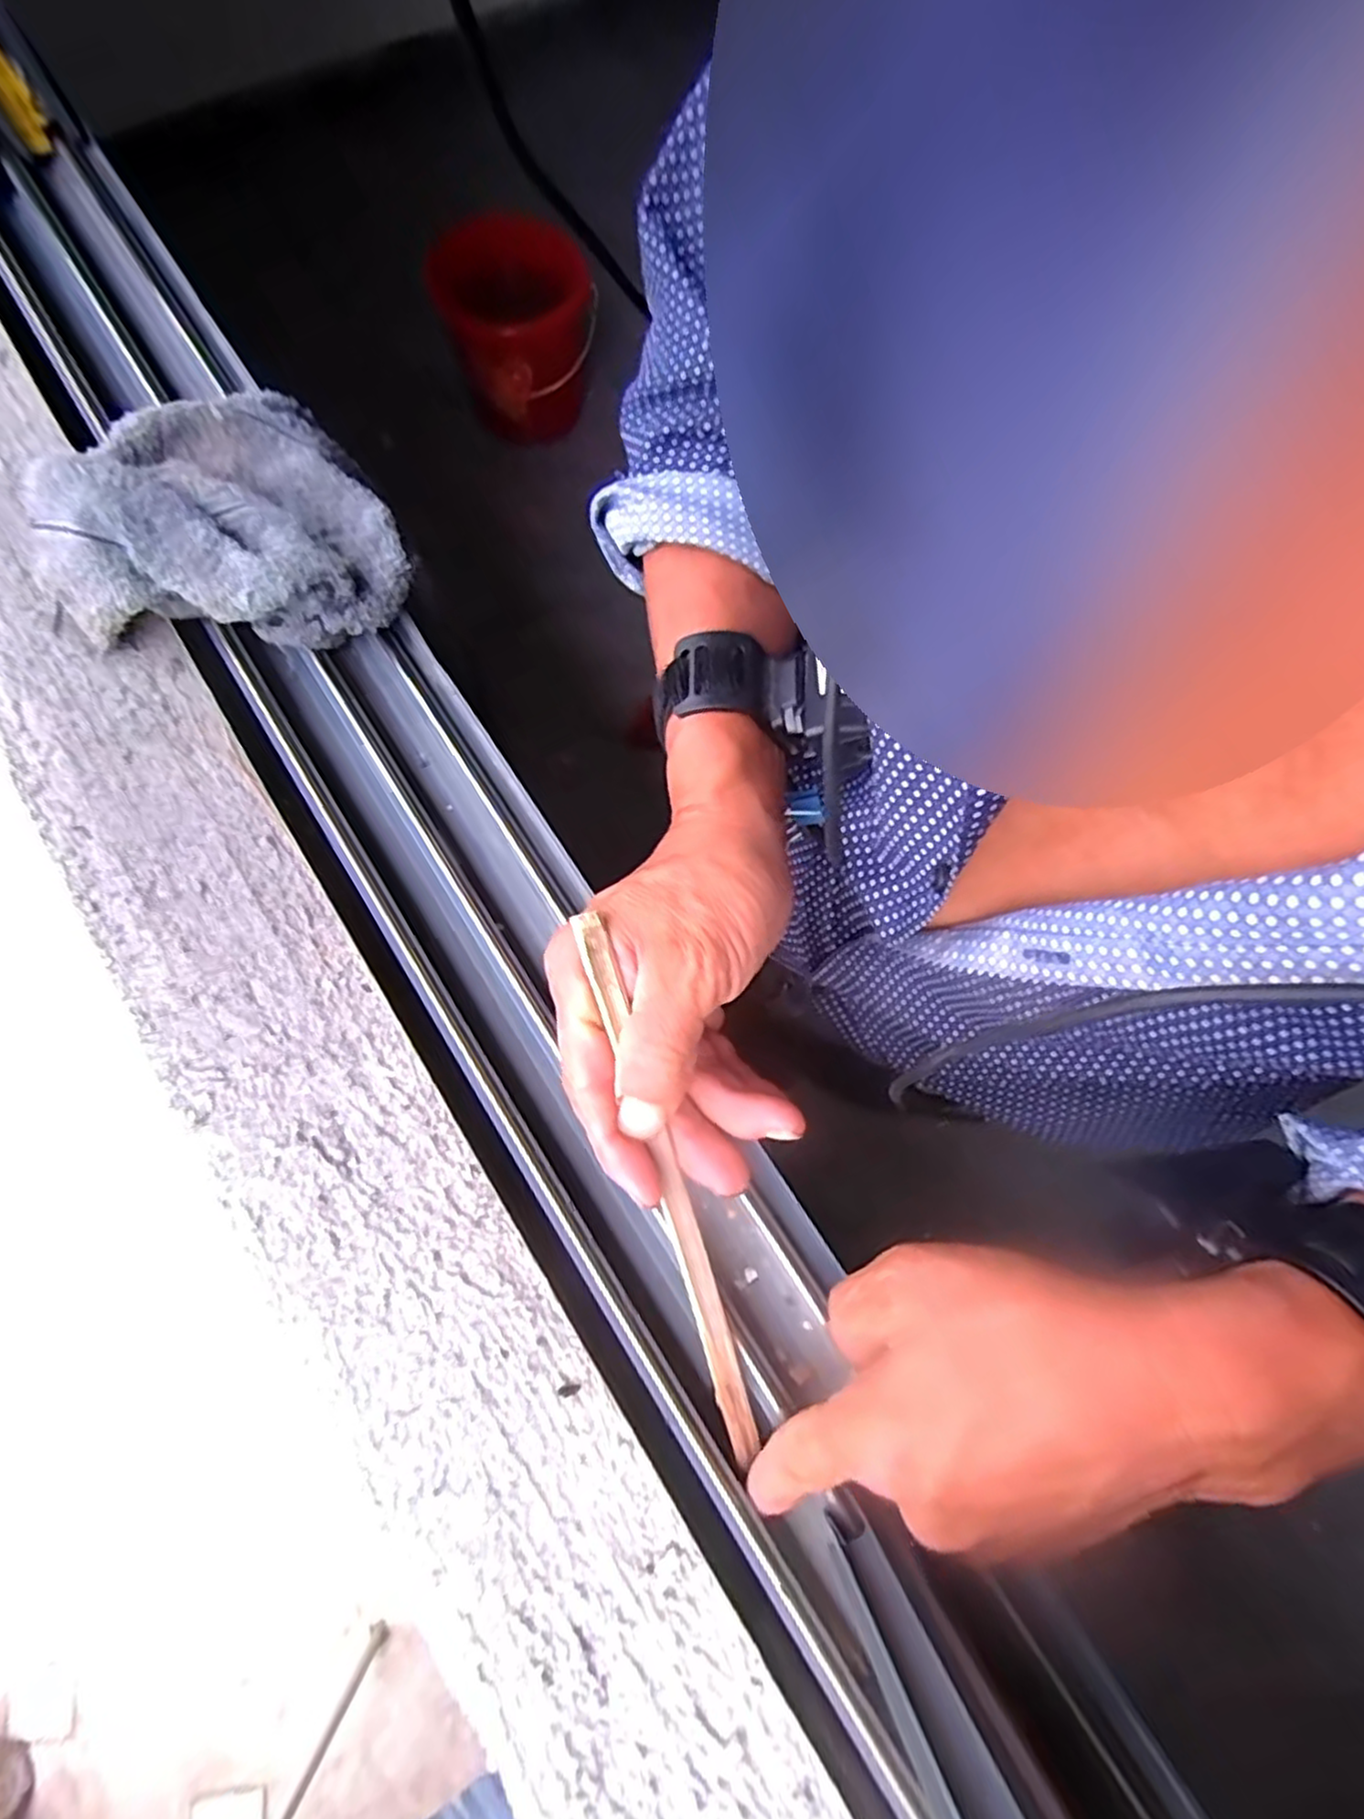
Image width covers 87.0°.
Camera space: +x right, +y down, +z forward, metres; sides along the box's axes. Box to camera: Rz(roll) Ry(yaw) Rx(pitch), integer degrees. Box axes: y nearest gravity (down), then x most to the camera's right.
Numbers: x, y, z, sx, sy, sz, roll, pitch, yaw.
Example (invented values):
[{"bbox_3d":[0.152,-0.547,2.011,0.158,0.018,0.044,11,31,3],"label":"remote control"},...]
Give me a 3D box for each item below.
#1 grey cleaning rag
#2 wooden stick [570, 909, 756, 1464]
[{"bbox_3d":[-0.224,-0.176,0.347,0.157,0.064,0.156,-33,78,-10],"label":"grey cleaning rag"},{"bbox_3d":[-0.004,0.104,0.257,0.011,0.013,0.215,-16,100,-2],"label":"wooden stick"}]

